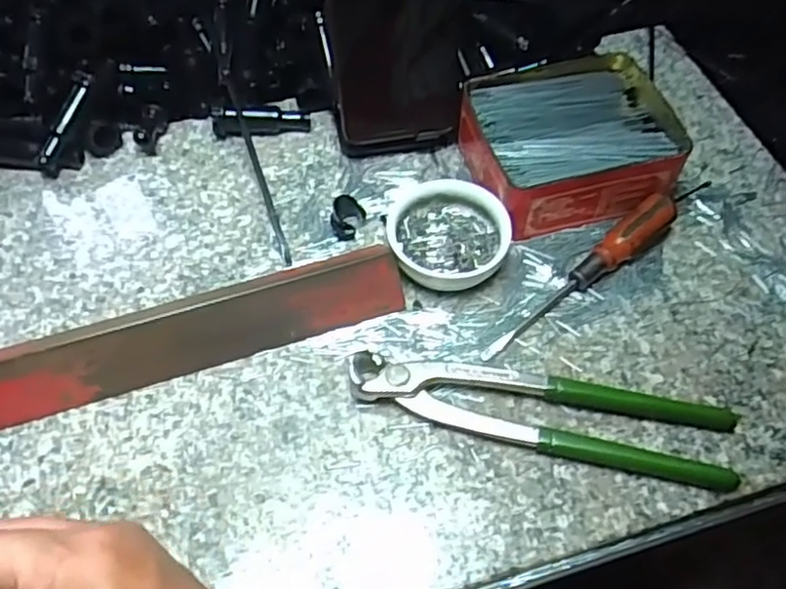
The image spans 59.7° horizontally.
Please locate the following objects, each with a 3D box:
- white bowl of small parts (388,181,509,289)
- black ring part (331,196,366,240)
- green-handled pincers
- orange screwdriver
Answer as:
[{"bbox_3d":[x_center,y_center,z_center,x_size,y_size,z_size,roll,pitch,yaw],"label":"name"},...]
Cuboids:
[{"bbox_3d":[0.033,-0.035,0.413,0.071,0.030,0.064,11,58,7],"label":"white bowl of small parts"},{"bbox_3d":[-0.029,-0.048,0.424,0.016,0.021,0.022,25,61,16],"label":"black ring part"},{"bbox_3d":[0.077,0.061,0.363,0.201,0.016,0.042,11,58,7],"label":"green-handled pincers"},{"bbox_3d":[0.112,-0.010,0.399,0.149,0.021,0.020,-37,64,-21],"label":"orange screwdriver"}]

